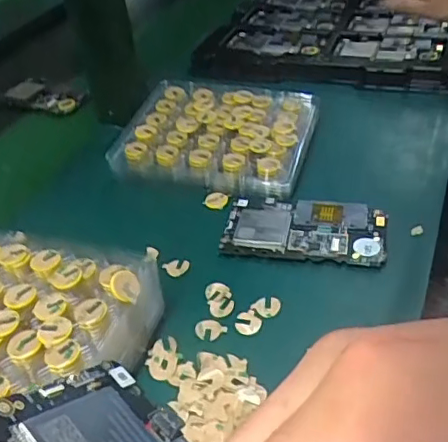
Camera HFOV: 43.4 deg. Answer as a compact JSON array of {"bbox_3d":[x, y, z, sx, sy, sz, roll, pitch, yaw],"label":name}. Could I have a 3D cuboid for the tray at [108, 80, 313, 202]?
[{"bbox_3d":[-0.003,-0.090,0.551,0.173,0.033,0.149,8,41,17],"label":"tray"}]

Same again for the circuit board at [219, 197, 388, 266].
[{"bbox_3d":[0.064,0.006,0.453,0.126,0.011,0.064,4,40,12],"label":"circuit board"}]

